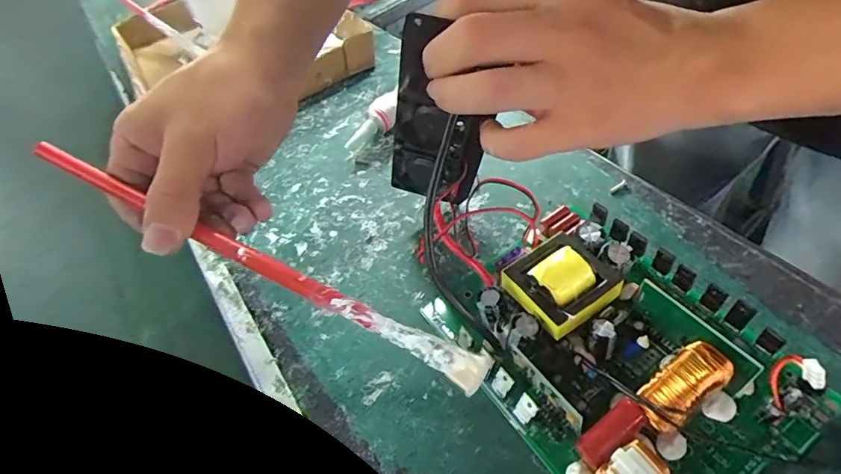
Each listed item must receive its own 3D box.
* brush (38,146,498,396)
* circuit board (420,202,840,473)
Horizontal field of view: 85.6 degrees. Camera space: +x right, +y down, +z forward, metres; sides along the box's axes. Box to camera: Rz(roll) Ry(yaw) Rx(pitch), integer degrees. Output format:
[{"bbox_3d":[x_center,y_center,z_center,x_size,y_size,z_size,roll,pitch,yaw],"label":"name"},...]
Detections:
[{"bbox_3d":[-0.086,0.012,0.241,0.264,0.012,0.014,26,52,3],"label":"brush"},{"bbox_3d":[0.101,0.051,0.236,0.135,0.047,0.170,-32,51,-14],"label":"circuit board"}]

